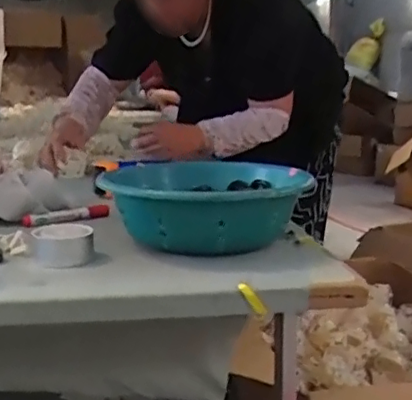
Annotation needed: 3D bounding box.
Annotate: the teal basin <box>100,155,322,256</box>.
[{"bbox_3d":[0.001,0.010,0.742,0.244,0.083,0.221,1,11,3],"label":"teal basin"}]

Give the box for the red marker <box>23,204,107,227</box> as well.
[{"bbox_3d":[-0.205,0.022,0.883,0.124,0.021,0.019,-5,12,-26],"label":"red marker"}]

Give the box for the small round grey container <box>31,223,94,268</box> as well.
[{"bbox_3d":[-0.158,0.050,0.666,0.067,0.037,0.057,-2,11,-9],"label":"small round grey container"}]

